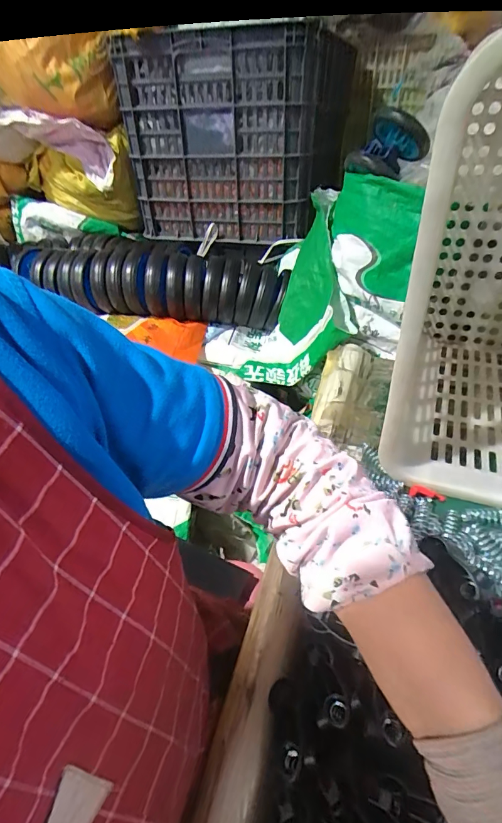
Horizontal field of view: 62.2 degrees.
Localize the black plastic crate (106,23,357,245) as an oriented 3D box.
[{"bbox_3d":[-0.031,-0.613,0.941,0.467,0.359,0.257,8,43,14],"label":"black plastic crate"}]

